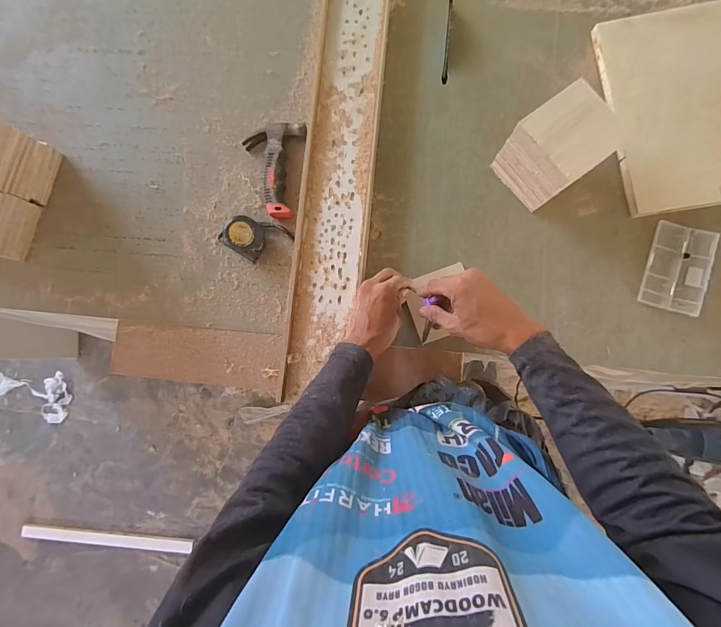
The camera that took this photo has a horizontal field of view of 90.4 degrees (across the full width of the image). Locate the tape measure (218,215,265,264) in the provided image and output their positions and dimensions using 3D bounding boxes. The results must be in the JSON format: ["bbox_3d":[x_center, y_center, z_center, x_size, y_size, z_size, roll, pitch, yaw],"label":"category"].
[{"bbox_3d":[-0.184,-0.124,0.575,0.068,0.035,0.058,36,91,-19],"label":"tape measure"}]

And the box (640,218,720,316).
[{"bbox_3d":[0.473,-0.067,0.534,0.081,0.016,0.128,18,87,5],"label":"box"}]

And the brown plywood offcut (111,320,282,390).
[{"bbox_3d":[-0.268,0.067,0.581,0.276,0.016,0.089,5,86,4],"label":"brown plywood offcut"}]

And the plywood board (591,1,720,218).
[{"bbox_3d":[0.521,-0.320,0.550,0.254,0.026,0.311,-8,85,3],"label":"plywood board"}]

